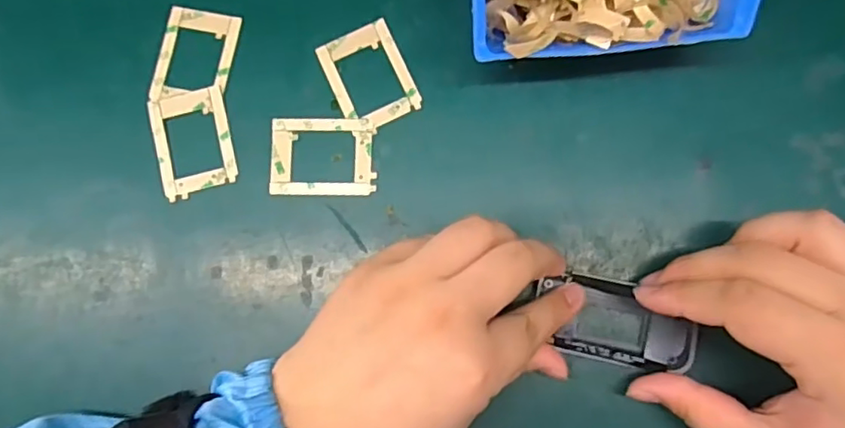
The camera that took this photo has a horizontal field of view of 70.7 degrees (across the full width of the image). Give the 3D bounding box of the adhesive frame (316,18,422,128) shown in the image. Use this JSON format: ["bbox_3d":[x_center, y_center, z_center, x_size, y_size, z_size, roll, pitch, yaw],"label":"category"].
[{"bbox_3d":[-0.028,-0.072,0.310,0.040,0.004,0.053,-25,80,-1],"label":"adhesive frame"}]

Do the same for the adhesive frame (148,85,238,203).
[{"bbox_3d":[-0.120,-0.038,0.311,0.040,0.004,0.054,-13,80,1],"label":"adhesive frame"}]

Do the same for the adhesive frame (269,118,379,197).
[{"bbox_3d":[-0.051,-0.030,0.307,0.053,0.005,0.040,0,81,4],"label":"adhesive frame"}]

